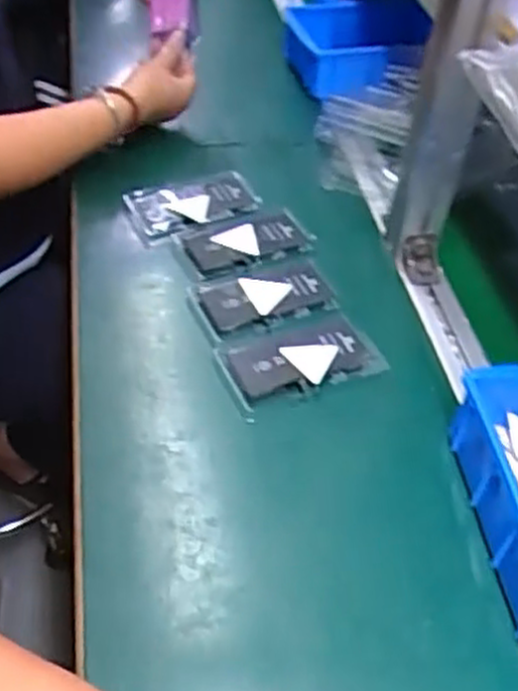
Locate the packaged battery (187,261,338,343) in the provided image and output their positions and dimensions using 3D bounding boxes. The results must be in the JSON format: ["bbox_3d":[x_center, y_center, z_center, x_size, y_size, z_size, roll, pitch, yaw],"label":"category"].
[{"bbox_3d":[0.007,-0.046,0.684,0.124,0.010,0.070,-13,49,-19],"label":"packaged battery"}]

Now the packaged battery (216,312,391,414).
[{"bbox_3d":[0.033,0.011,0.631,0.122,0.009,0.065,-13,49,-19],"label":"packaged battery"}]

